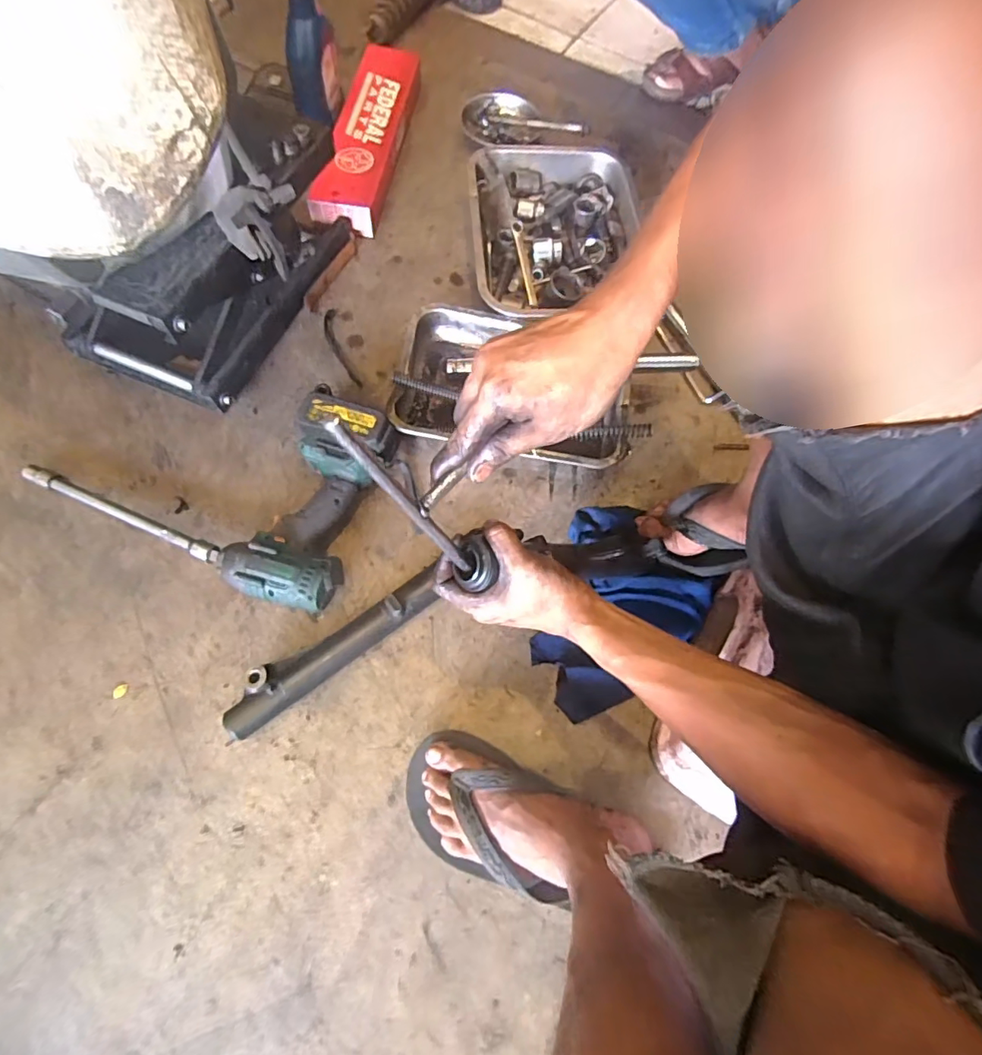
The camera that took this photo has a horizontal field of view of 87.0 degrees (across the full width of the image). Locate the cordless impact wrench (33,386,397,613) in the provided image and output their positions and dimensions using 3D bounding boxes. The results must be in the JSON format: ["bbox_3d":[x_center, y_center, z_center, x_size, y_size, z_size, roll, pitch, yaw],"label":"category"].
[{"bbox_3d":[-0.332,-0.079,0.637,0.429,0.082,0.272,18,68,3],"label":"cordless impact wrench"}]

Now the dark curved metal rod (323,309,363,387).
[{"bbox_3d":[-0.224,-0.268,0.760,0.027,0.017,0.160,-19,71,-12],"label":"dark curved metal rod"}]

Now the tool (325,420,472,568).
[{"bbox_3d":[-0.051,-0.011,0.334,0.008,0.182,0.008,0,63,21],"label":"tool"}]

